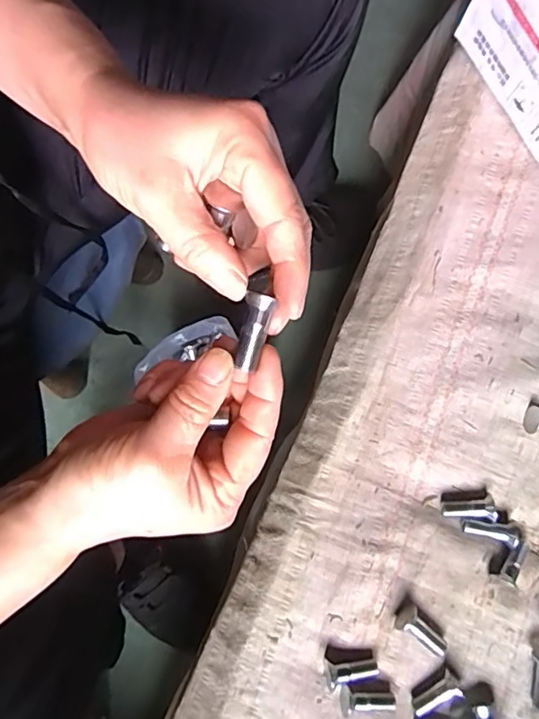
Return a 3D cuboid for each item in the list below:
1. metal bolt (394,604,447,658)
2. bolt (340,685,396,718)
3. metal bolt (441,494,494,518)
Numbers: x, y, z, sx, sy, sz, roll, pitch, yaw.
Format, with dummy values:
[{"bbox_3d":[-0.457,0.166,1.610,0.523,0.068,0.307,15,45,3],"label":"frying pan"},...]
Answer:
[{"bbox_3d":[0.102,0.183,0.368,0.038,0.013,0.017,43,84,6],"label":"metal bolt"},{"bbox_3d":[0.066,0.227,0.364,0.036,0.013,0.016,-1,82,0],"label":"bolt"},{"bbox_3d":[0.138,0.103,0.384,0.035,0.011,0.011,-9,82,-1],"label":"metal bolt"}]

